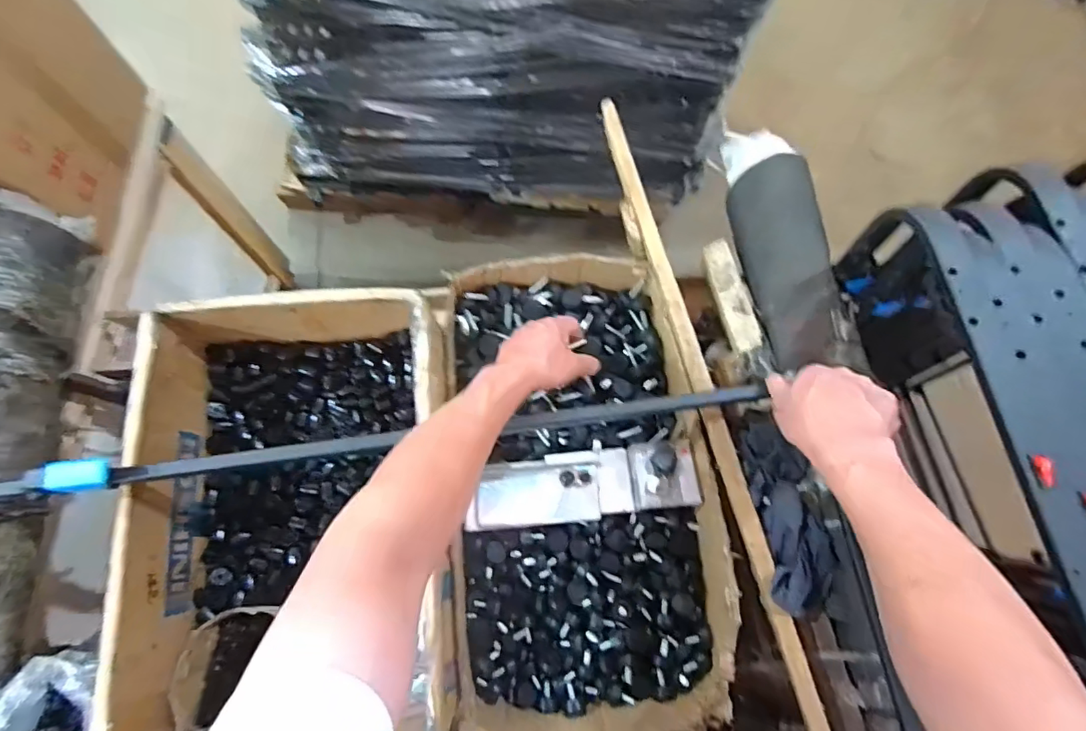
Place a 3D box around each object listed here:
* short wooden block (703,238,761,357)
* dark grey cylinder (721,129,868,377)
[{"bbox_3d":[0.264,-0.098,0.749,0.033,0.033,0.169,-10,74,-5],"label":"short wooden block"},{"bbox_3d":[0.328,-0.168,0.738,0.101,0.083,0.379,-4,74,-3],"label":"dark grey cylinder"}]

